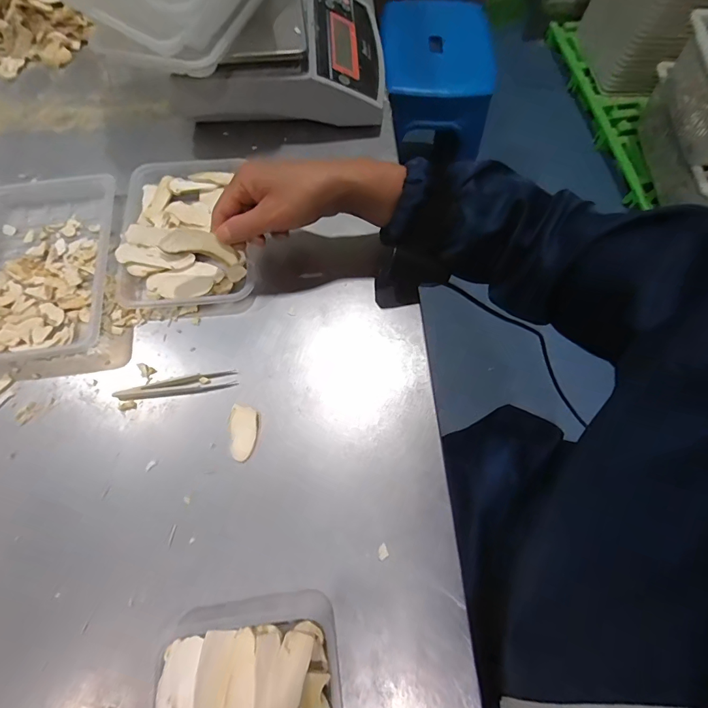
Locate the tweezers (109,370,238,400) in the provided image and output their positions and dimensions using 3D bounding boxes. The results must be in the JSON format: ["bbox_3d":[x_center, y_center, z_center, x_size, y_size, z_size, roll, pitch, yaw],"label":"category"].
[{"bbox_3d":[-0.166,0.030,0.364,0.108,0.010,0.018,-9,69,-5],"label":"tweezers"}]

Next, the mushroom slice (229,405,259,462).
[{"bbox_3d":[-0.100,0.071,0.356,0.025,0.004,0.049,-2,69,-3],"label":"mushroom slice"}]

